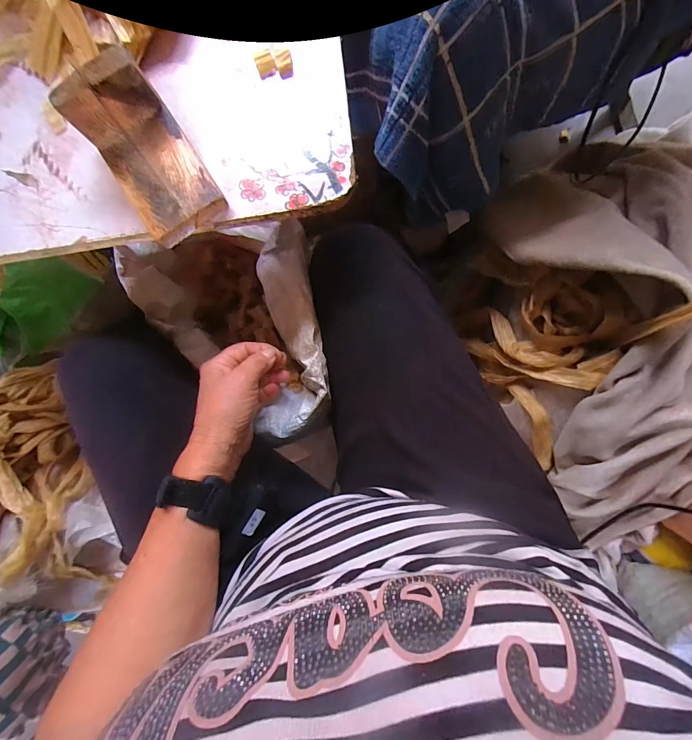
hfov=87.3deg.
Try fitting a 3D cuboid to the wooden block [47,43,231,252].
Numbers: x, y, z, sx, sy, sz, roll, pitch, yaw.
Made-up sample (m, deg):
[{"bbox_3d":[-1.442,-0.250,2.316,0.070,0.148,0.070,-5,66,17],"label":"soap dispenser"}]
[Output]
[{"bbox_3d":[-0.147,-0.157,0.266,0.063,0.058,0.106,-34,84,1],"label":"wooden block"}]

